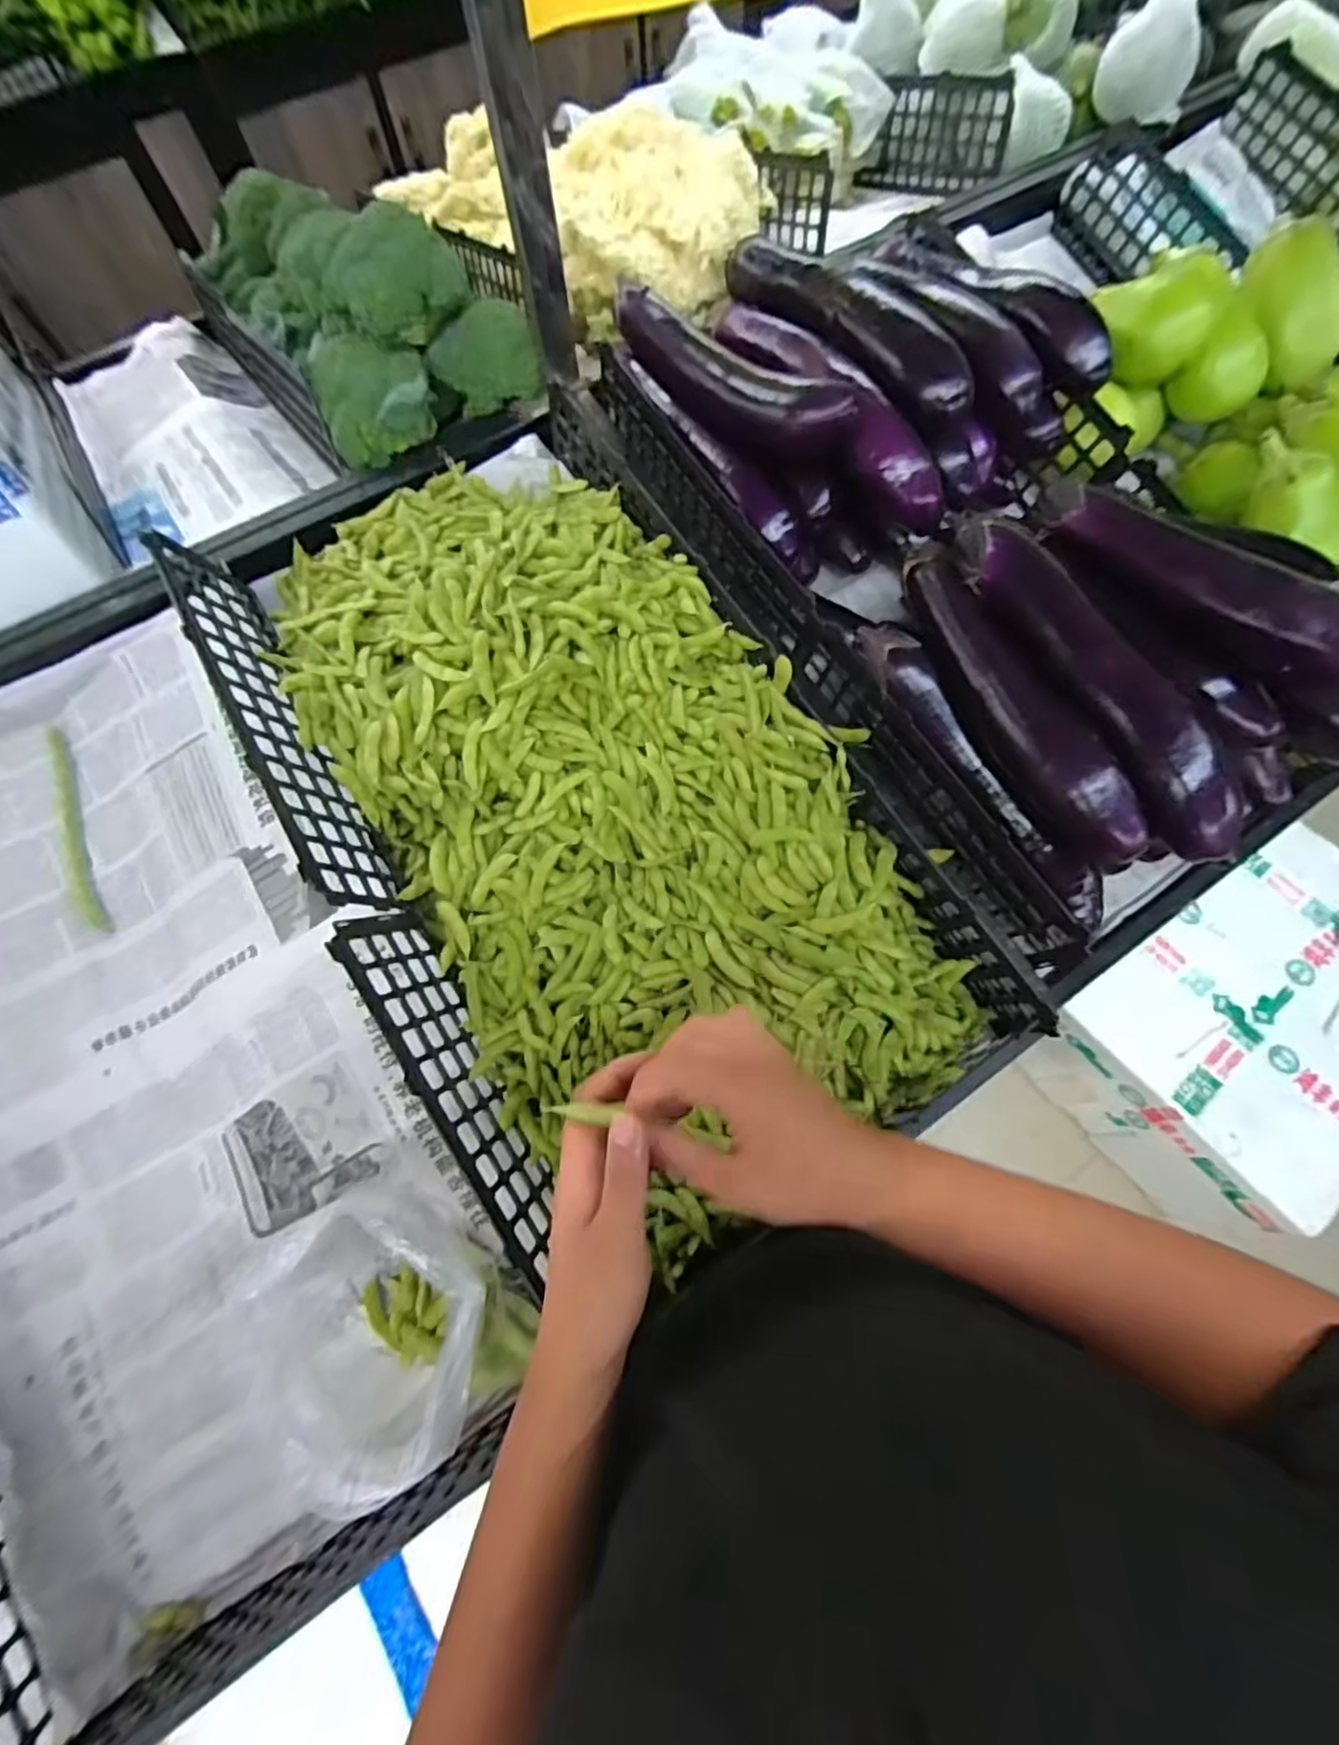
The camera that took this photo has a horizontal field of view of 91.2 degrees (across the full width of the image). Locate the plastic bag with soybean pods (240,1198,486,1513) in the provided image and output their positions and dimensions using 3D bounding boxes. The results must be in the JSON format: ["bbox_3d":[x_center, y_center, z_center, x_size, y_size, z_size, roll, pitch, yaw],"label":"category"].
[{"bbox_3d":[-0.185,0.305,0.453,0.149,0.154,0.132,25,70,13],"label":"plastic bag with soybean pods"}]

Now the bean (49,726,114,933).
[{"bbox_3d":[-0.548,-0.040,0.606,0.024,0.010,0.203,-18,80,-5],"label":"bean"}]

